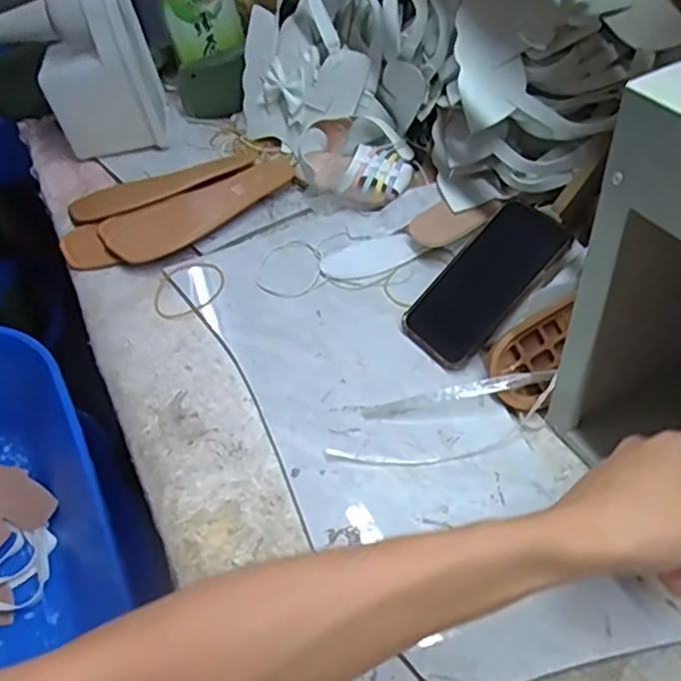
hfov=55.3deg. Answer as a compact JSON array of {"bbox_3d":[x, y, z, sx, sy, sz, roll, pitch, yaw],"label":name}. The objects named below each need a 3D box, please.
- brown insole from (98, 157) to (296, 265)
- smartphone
[{"bbox_3d":[-0.150,-0.146,0.718,0.219,0.008,0.086,-26,56,-15],"label":"brown insole"},{"bbox_3d":[0.123,-0.049,0.559,0.151,0.005,0.073,-50,61,8],"label":"smartphone"}]

